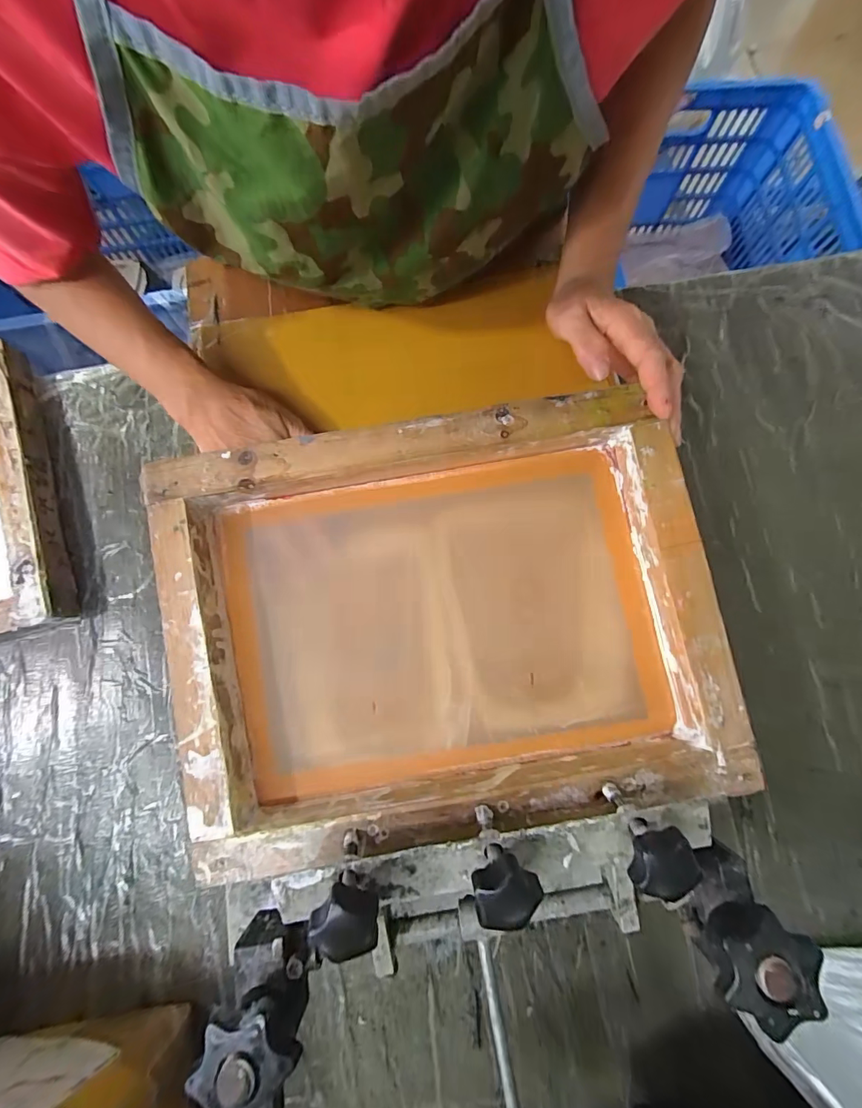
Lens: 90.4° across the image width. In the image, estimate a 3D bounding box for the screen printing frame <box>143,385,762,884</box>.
[{"bbox_3d":[0.005,0.042,0.289,0.345,0.049,0.256,-10,80,-1],"label":"screen printing frame"}]

